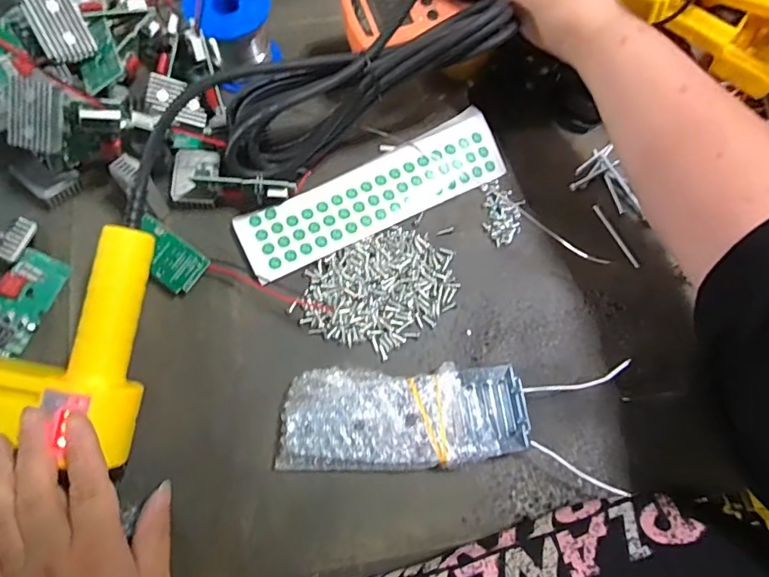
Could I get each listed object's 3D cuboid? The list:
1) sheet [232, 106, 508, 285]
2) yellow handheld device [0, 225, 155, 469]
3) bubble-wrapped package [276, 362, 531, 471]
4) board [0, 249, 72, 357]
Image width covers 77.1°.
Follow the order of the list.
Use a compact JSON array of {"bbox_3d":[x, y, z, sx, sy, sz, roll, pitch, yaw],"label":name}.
[{"bbox_3d":[-0.007,-0.076,0.388,0.219,0.010,0.064,-29,80,-10],"label":"sheet"},{"bbox_3d":[-0.215,0.032,0.311,0.110,0.041,0.140,3,74,-1],"label":"yellow handheld device"},{"bbox_3d":[0.012,0.089,0.333,0.161,0.030,0.066,0,74,-2],"label":"bubble-wrapped package"},{"bbox_3d":[-0.264,0.010,0.352,0.032,0.008,0.077,31,65,-29],"label":"board"}]

